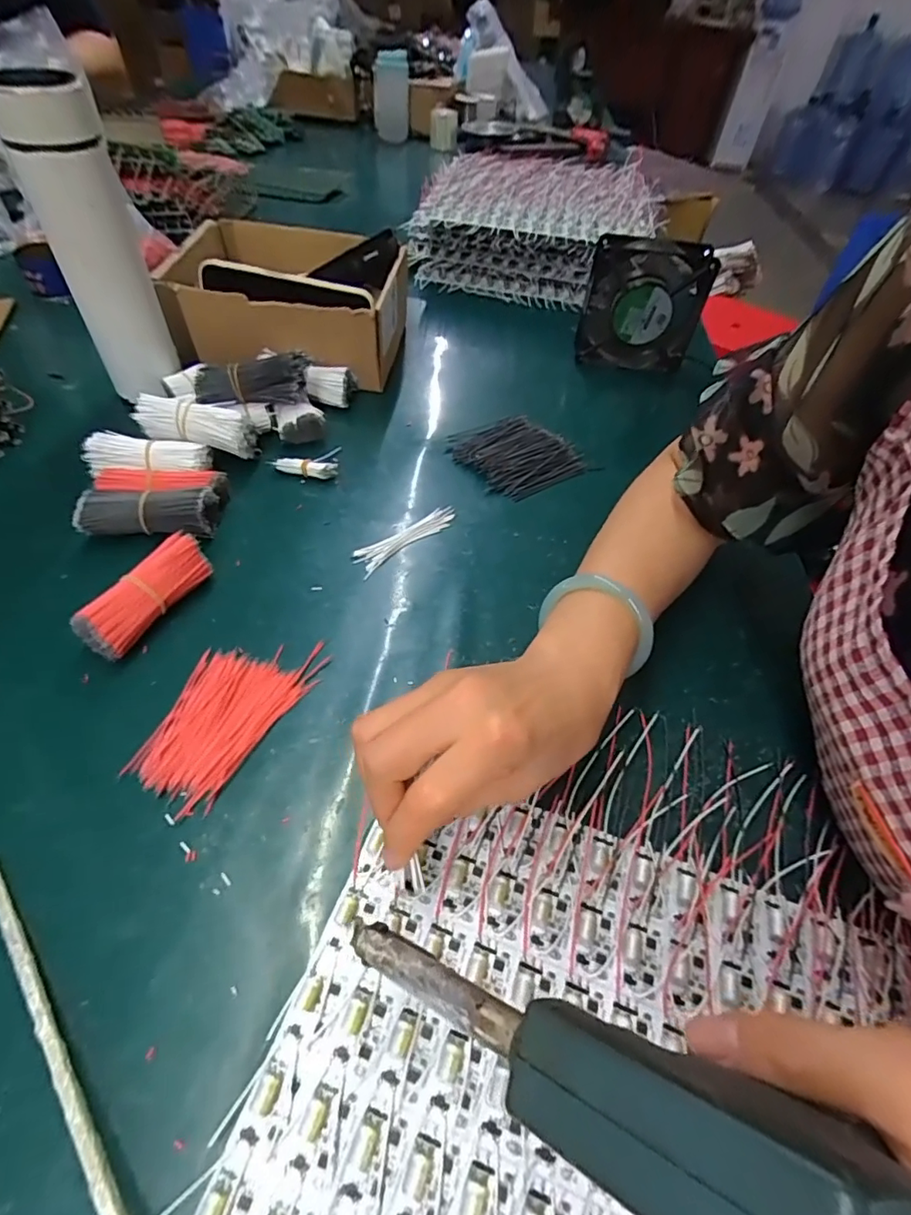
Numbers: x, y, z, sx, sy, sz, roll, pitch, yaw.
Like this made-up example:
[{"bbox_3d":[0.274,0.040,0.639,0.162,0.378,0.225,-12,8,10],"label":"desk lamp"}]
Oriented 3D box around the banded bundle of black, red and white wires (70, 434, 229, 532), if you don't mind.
[{"bbox_3d":[-0.238,-0.097,0.427,0.106,0.033,0.098,2,51,-3],"label":"banded bundle of black, red and white wires"}]

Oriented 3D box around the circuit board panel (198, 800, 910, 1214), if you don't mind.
[{"bbox_3d":[0.060,0.215,0.213,0.282,0.011,0.248,17,52,9],"label":"circuit board panel"}]

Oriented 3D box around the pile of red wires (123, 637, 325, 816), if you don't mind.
[{"bbox_3d":[-0.141,0.061,0.326,0.068,0.005,0.119,24,53,14],"label":"pile of red wires"}]

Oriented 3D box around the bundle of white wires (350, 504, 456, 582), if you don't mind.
[{"bbox_3d":[-0.039,-0.058,0.433,0.098,0.004,0.023,-35,61,-28],"label":"bundle of white wires"}]

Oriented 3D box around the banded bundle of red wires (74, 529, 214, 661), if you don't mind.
[{"bbox_3d":[-0.205,-0.007,0.359,0.029,0.033,0.093,26,54,15],"label":"banded bundle of red wires"}]

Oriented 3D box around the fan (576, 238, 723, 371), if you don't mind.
[{"bbox_3d":[0.202,-0.323,0.591,0.123,0.133,0.038,2,51,-3],"label":"fan"}]

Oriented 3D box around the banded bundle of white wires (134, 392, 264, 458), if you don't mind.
[{"bbox_3d":[-0.218,-0.154,0.454,0.093,0.035,0.029,11,50,-12],"label":"banded bundle of white wires"}]

